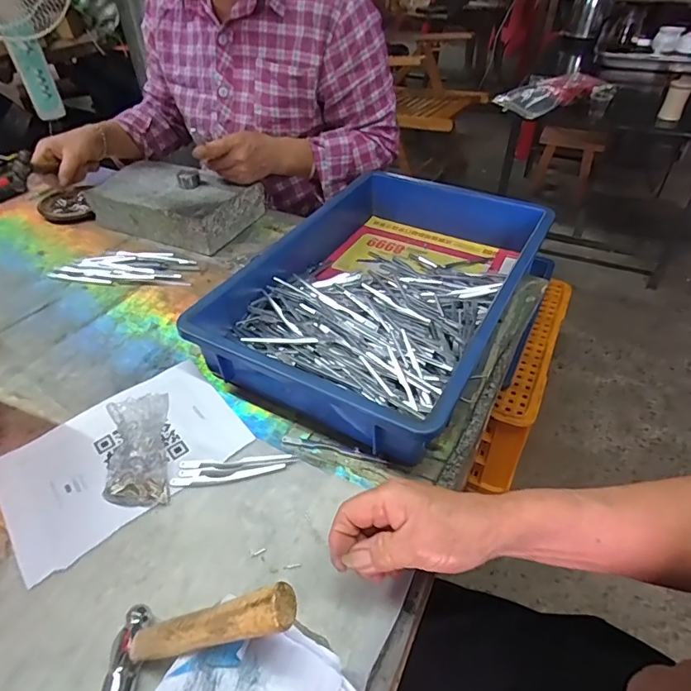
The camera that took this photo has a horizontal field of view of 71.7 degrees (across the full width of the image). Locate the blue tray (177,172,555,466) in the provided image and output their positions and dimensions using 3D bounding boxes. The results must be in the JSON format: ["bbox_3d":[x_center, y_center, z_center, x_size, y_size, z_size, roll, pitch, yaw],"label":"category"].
[{"bbox_3d":[0.049,-0.083,0.605,0.306,0.084,0.447,20,47,22],"label":"blue tray"}]

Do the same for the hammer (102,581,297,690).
[{"bbox_3d":[-0.092,0.179,0.298,0.151,0.018,0.057,-31,38,24],"label":"hammer"}]

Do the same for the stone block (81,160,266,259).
[{"bbox_3d":[-0.278,-0.236,0.781,0.242,0.063,0.148,15,45,17],"label":"stone block"}]

